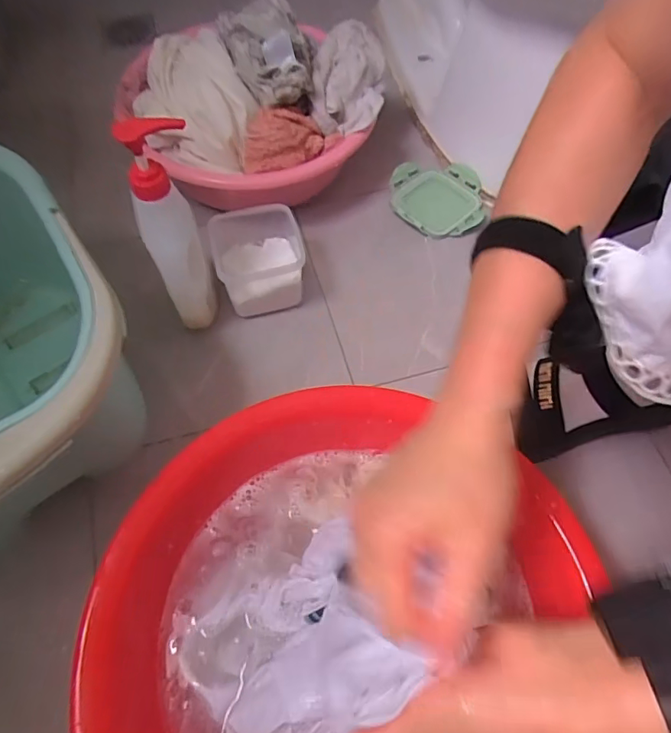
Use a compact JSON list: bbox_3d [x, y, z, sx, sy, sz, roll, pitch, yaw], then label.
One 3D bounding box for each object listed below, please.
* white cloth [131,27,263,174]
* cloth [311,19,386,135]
[{"bbox_3d":[-0.170,-0.327,0.611,0.145,0.075,0.159,6,61,1],"label":"white cloth"},{"bbox_3d":[0.018,-0.369,0.642,0.093,0.059,0.134,1,61,-2],"label":"cloth"}]

